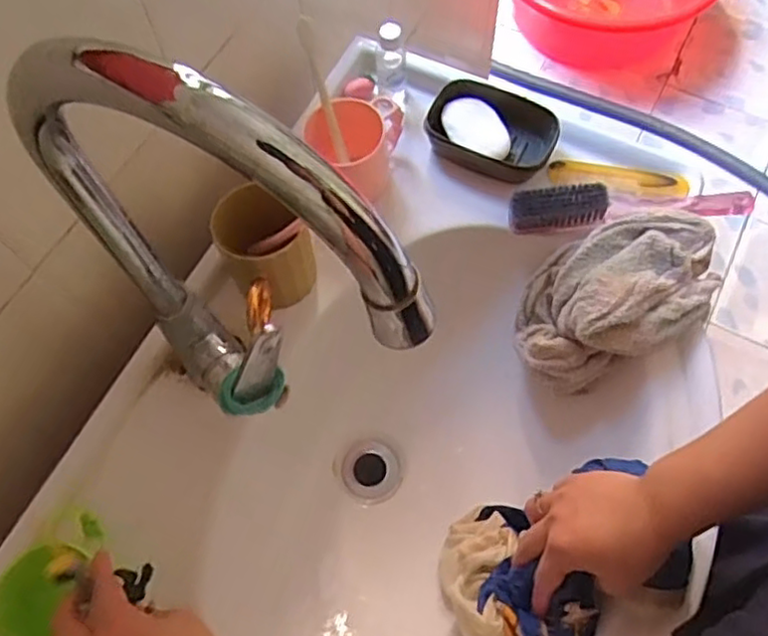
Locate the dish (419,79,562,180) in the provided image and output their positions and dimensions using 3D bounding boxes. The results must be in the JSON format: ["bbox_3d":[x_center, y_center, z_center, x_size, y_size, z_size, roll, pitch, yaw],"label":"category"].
[{"bbox_3d":[0.109,-0.191,0.696,0.132,0.036,0.090,22,67,11],"label":"dish"}]

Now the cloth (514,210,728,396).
[{"bbox_3d":[0.221,-0.021,0.635,0.195,0.087,0.121,-24,66,-9],"label":"cloth"}]

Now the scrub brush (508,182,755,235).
[{"bbox_3d":[0.241,-0.115,0.655,0.234,0.030,0.042,-2,65,1],"label":"scrub brush"}]

